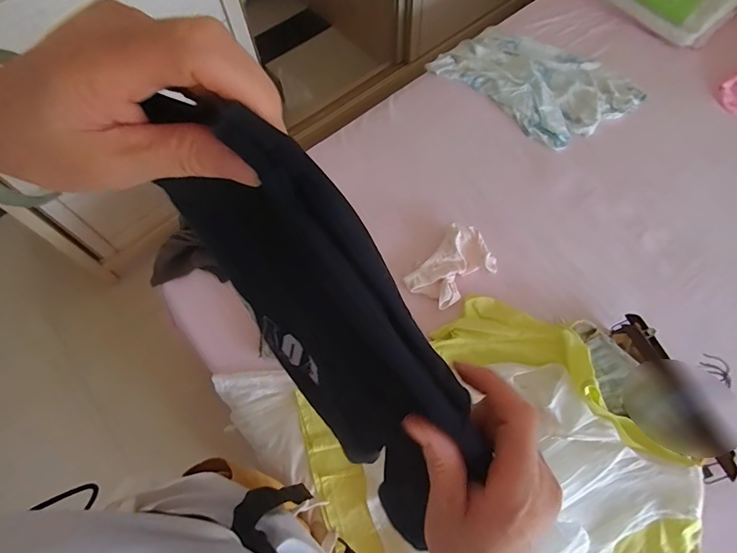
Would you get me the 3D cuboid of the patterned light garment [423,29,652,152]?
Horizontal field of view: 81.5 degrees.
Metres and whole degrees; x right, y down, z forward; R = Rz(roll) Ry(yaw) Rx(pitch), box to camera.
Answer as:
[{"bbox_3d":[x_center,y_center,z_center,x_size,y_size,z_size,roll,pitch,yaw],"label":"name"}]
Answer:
[{"bbox_3d":[0.493,-0.590,1.270,0.343,0.025,0.521,-39,68,-15],"label":"patterned light garment"}]

